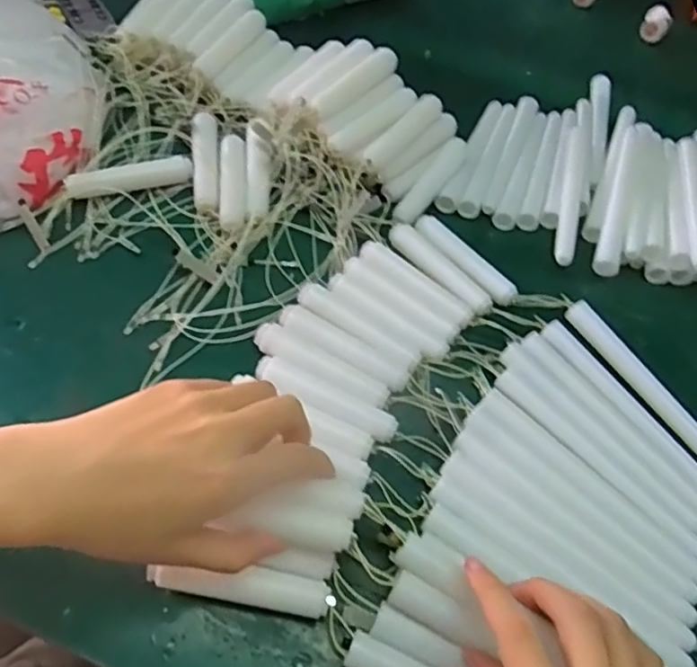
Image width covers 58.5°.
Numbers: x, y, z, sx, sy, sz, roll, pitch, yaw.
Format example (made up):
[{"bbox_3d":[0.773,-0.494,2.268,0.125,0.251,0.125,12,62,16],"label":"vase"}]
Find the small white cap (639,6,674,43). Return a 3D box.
[{"bbox_3d":[0.340,-0.341,0.686,0.029,0.028,0.033,29,58,12],"label":"small white cap"}]

